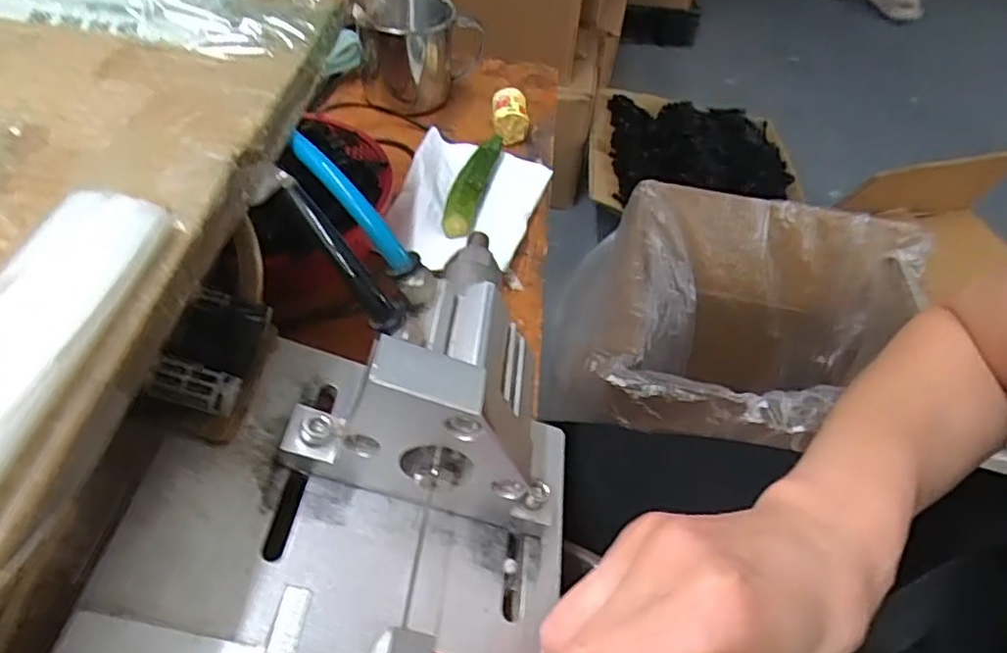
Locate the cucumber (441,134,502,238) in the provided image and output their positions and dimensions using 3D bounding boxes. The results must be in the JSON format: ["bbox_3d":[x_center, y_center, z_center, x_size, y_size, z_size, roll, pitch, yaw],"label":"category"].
[{"bbox_3d":[-0.021,-0.096,0.430,0.021,0.015,0.093,10,48,6],"label":"cucumber"}]

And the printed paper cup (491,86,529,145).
[{"bbox_3d":[0.006,-0.154,0.473,0.026,0.030,0.036,-1,48,-4],"label":"printed paper cup"}]

